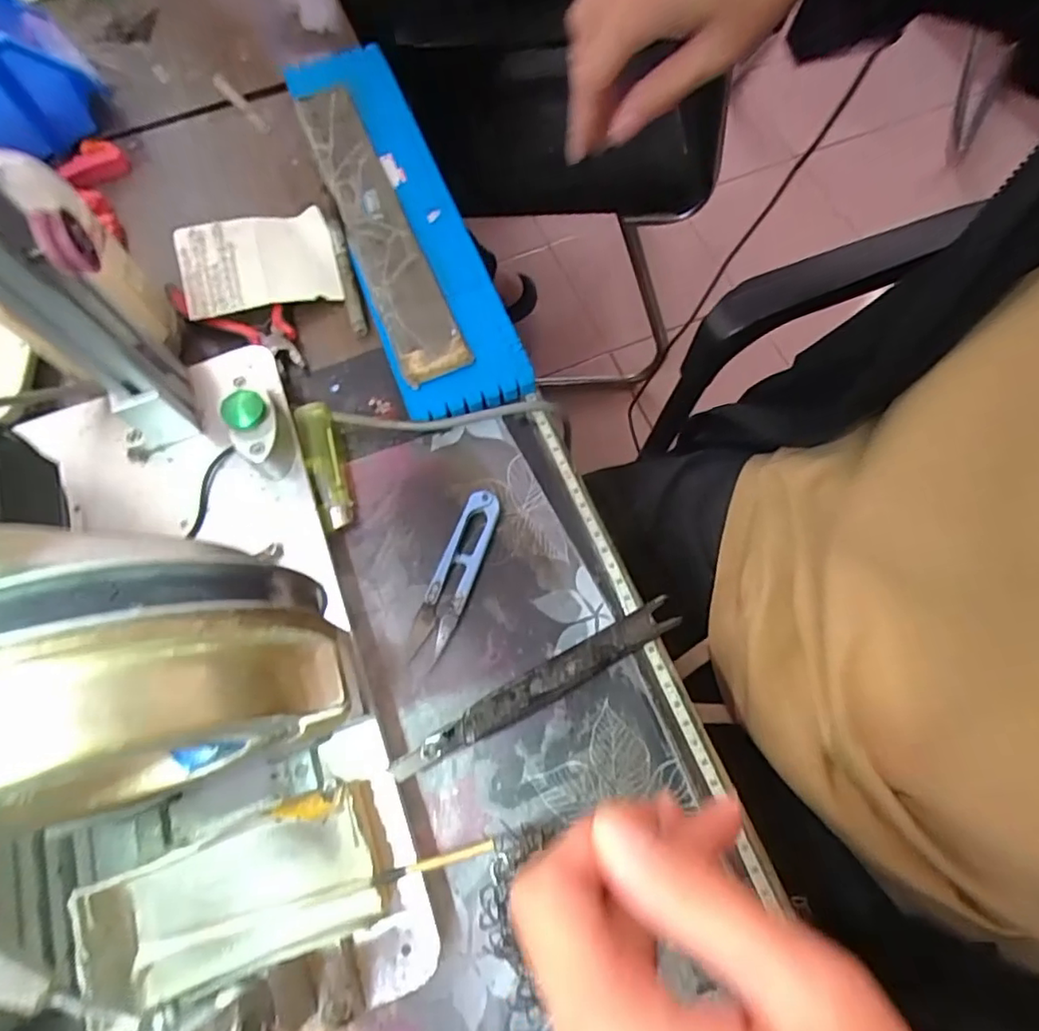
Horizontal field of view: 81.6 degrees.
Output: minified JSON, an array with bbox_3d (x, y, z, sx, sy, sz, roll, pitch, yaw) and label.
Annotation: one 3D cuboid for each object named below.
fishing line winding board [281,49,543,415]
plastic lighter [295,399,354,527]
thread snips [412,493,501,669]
[{"bbox_3d":[-0.086,-0.212,0.416,0.079,0.016,0.322,-20,69,-5],"label":"fishing line winding board"},{"bbox_3d":[-0.113,-0.029,0.356,0.020,0.019,0.077,-19,69,-5],"label":"plastic lighter"},{"bbox_3d":[-0.035,0.032,0.335,0.022,0.008,0.098,19,70,10],"label":"thread snips"}]

